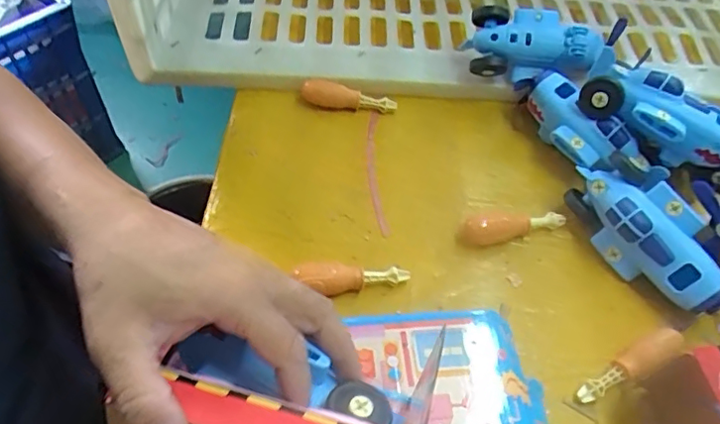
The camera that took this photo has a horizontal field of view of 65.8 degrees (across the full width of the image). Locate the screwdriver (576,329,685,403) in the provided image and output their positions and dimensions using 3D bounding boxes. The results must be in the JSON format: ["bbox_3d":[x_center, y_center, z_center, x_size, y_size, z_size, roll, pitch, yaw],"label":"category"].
[{"bbox_3d":[0.202,0.114,0.414,0.091,0.015,0.021,-23,59,-19],"label":"screwdriver"}]

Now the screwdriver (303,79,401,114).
[{"bbox_3d":[-0.012,-0.114,0.563,0.095,0.021,0.019,11,54,4],"label":"screwdriver"}]

